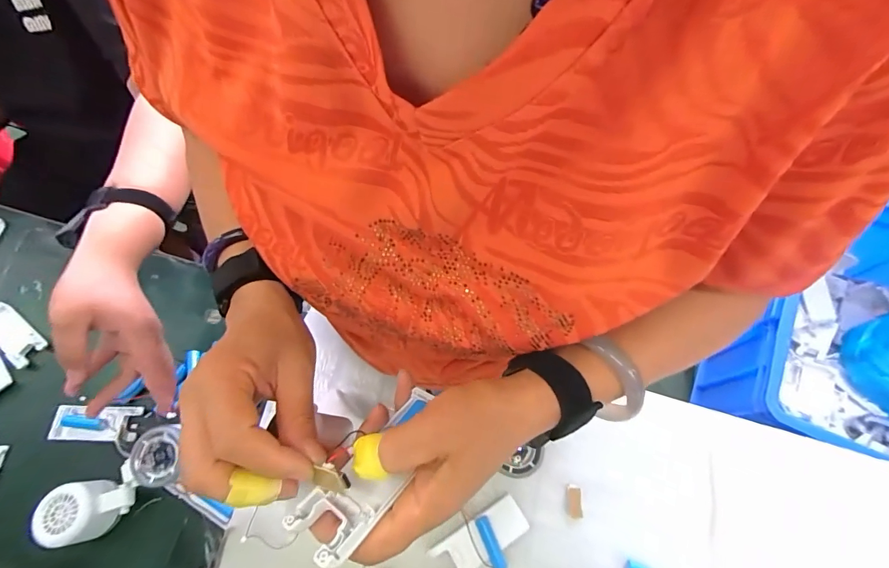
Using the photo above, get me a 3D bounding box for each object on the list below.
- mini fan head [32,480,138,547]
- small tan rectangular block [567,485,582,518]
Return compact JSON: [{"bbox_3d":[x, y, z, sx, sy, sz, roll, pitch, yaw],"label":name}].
[{"bbox_3d":[-0.381,0.243,0.433,0.076,0.057,0.060,-6,68,1],"label":"mini fan head"},{"bbox_3d":[0.142,0.237,0.437,0.014,0.011,0.031,4,68,5],"label":"small tan rectangular block"}]

